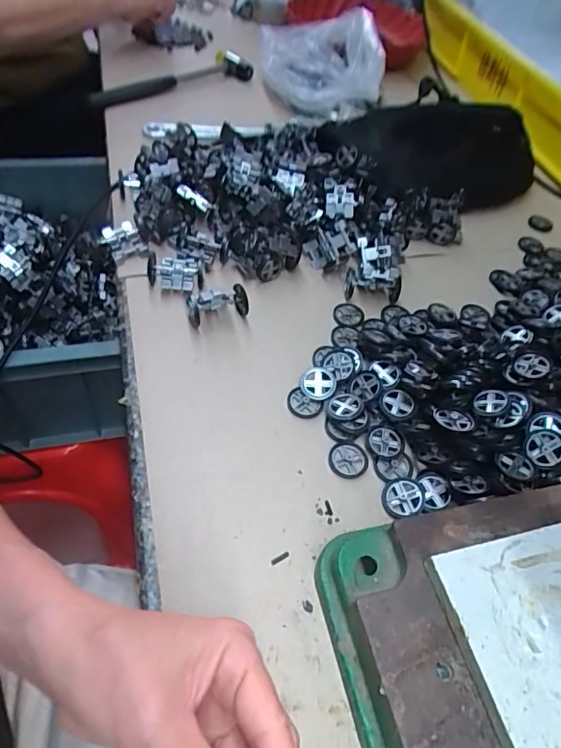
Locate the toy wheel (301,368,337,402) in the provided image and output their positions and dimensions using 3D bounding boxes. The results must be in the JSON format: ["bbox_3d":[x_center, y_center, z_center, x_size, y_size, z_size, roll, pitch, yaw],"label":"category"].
[{"bbox_3d":[0.030,0.006,0.385,0.027,0.005,0.028,4,51,-5],"label":"toy wheel"}]

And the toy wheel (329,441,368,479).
[{"bbox_3d":[0.048,0.060,0.353,0.028,0.004,0.026,4,51,-5],"label":"toy wheel"}]

